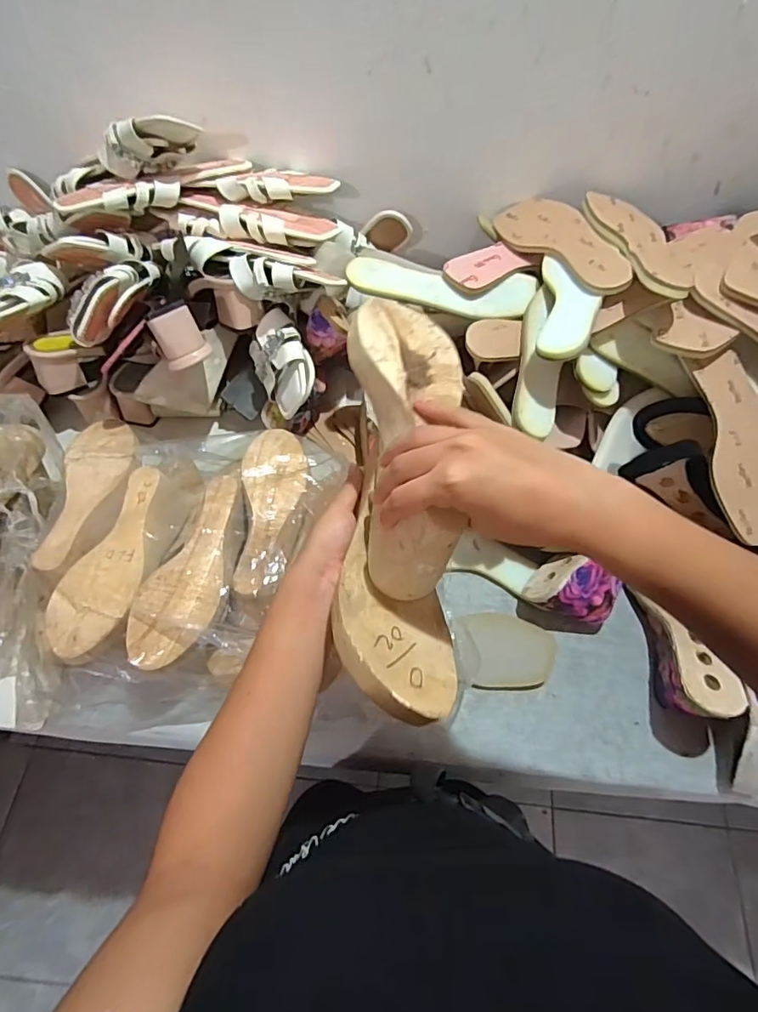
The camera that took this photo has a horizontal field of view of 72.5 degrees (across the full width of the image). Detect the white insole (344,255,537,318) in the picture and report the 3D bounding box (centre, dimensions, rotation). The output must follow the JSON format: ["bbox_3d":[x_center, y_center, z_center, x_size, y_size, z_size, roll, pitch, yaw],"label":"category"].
[{"bbox_3d":[0.082,-0.264,0.625,0.230,0.025,0.071,-2,62,-3],"label":"white insole"}]

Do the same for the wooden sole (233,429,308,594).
[{"bbox_3d":[-0.114,-0.006,0.559,0.069,0.022,0.198,-2,62,-4],"label":"wooden sole"}]

